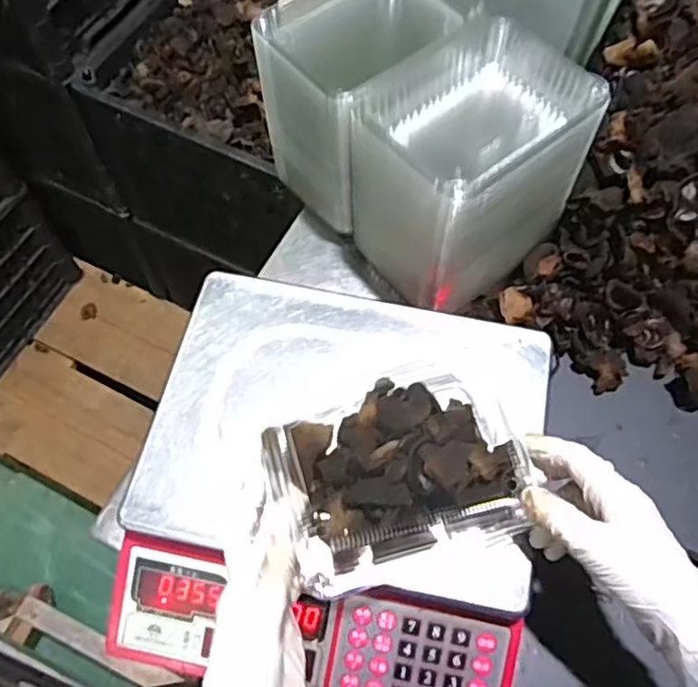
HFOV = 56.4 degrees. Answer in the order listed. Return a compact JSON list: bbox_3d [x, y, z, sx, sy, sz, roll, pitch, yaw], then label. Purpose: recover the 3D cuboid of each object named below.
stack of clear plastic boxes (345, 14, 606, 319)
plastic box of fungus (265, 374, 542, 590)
[{"bbox_3d":[0.101,-0.156,0.591,0.174,0.168,0.155,-41,71,-18],"label":"stack of clear plastic boxes"},{"bbox_3d":[0.037,0.087,0.453,0.168,0.060,0.121,-15,65,-7],"label":"plastic box of fungus"}]

